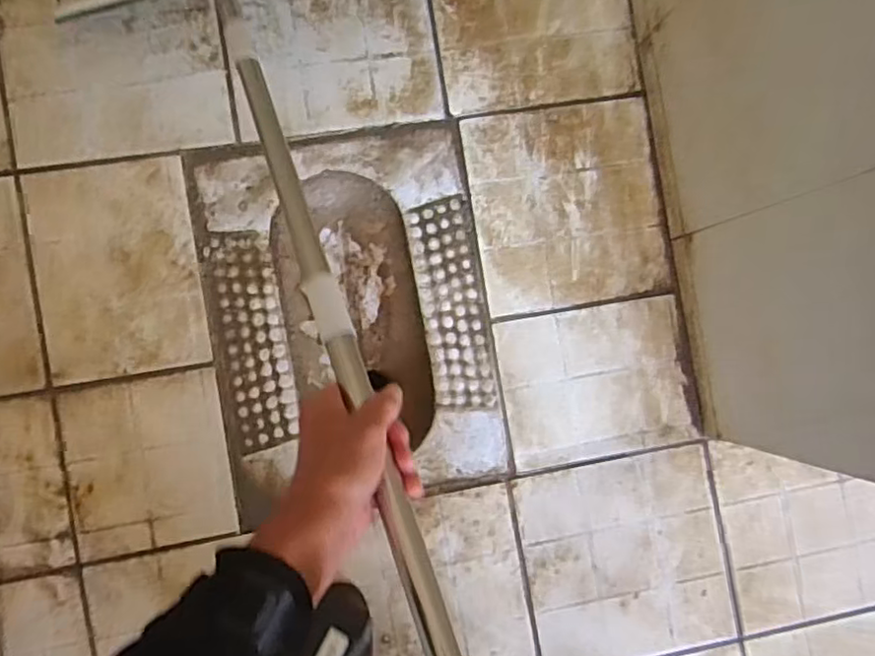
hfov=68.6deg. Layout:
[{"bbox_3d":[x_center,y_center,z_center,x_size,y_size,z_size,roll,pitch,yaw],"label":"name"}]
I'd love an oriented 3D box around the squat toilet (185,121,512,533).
[{"bbox_3d":[-0.133,-0.013,1.019,0.409,0.137,0.545,-8,90,-5],"label":"squat toilet"}]

